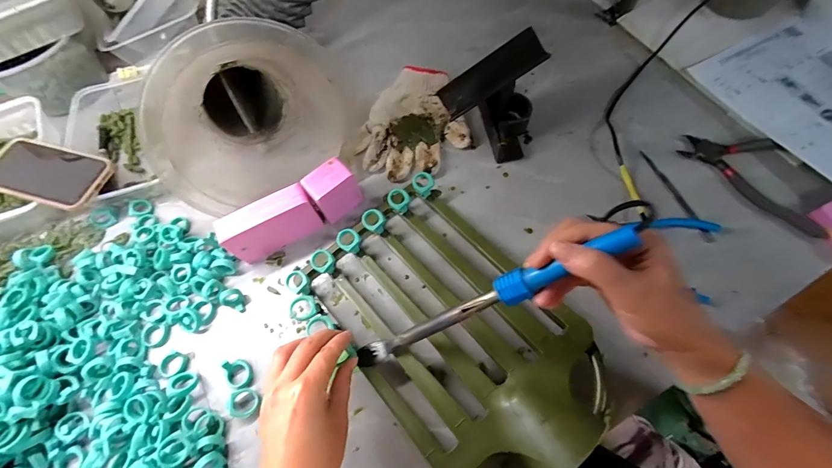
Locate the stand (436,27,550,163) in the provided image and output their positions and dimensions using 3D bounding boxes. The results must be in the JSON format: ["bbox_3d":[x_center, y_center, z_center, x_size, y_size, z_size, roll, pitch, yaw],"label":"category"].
[{"bbox_3d":[0.106,-0.169,0.469,0.104,0.115,0.111,-1,65,3],"label":"stand"}]

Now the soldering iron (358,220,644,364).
[{"bbox_3d":[0.046,0.067,0.326,0.290,0.018,0.023,-34,65,31],"label":"soldering iron"}]

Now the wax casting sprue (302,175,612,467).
[{"bbox_3d":[0.035,0.090,0.388,0.205,0.063,0.328,-37,68,-13],"label":"wax casting sprue"}]

